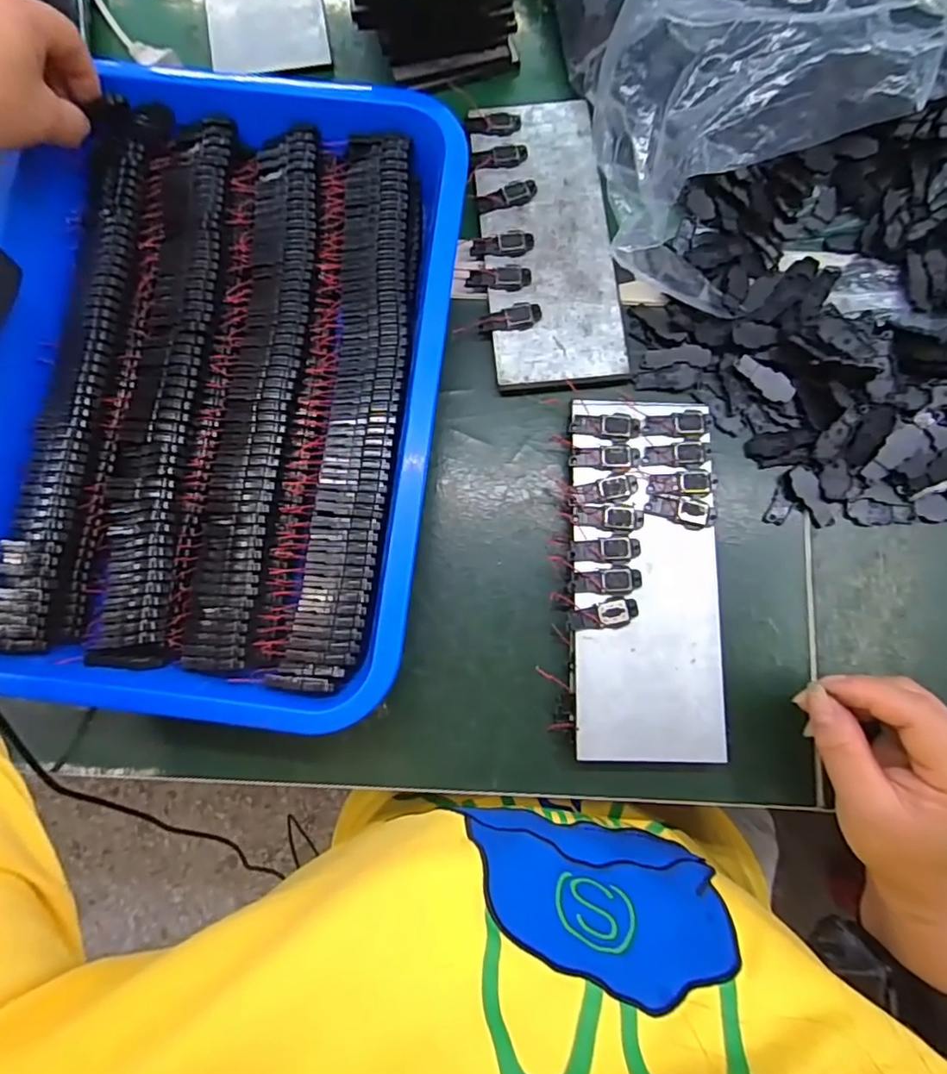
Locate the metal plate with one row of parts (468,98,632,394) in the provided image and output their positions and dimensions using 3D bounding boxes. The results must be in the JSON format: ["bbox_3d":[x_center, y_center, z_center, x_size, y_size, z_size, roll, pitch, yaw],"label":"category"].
[{"bbox_3d":[0.046,-0.187,0.362,0.079,0.008,0.195,-5,81,-1],"label":"metal plate with one row of parts"}]

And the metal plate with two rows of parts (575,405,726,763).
[{"bbox_3d":[0.096,0.022,0.328,0.079,0.020,0.196,1,80,0],"label":"metal plate with two rows of parts"}]

